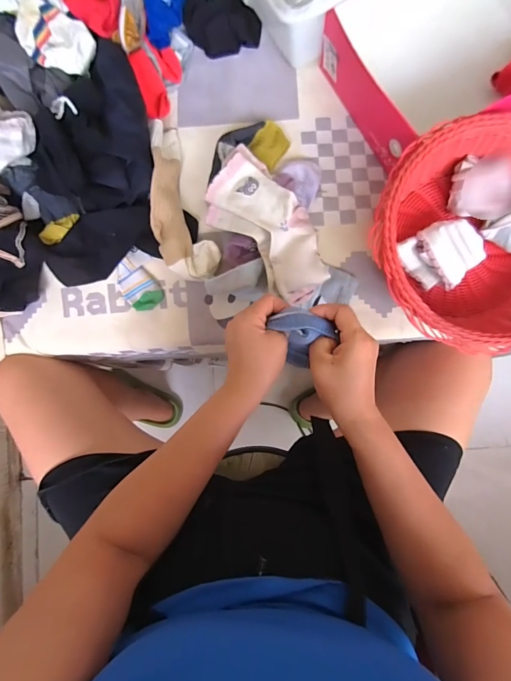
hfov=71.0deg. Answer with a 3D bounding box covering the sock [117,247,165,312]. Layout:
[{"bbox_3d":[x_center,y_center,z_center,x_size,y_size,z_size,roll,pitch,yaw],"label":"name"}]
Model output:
[{"bbox_3d":[-0.174,-0.090,0.535,0.057,0.007,0.087,-18,100,-5],"label":"sock"}]

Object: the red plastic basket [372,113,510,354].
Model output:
[{"bbox_3d":[0.290,-0.129,0.478,0.268,0.112,0.269,0,85,2],"label":"red plastic basket"}]

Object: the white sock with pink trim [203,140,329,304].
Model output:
[{"bbox_3d":[0.019,-0.161,0.515,0.111,0.056,0.222,-41,85,-2],"label":"white sock with pink trim"}]

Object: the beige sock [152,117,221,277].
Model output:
[{"bbox_3d":[-0.122,-0.204,0.525,0.081,0.043,0.246,-20,85,0],"label":"beige sock"}]

